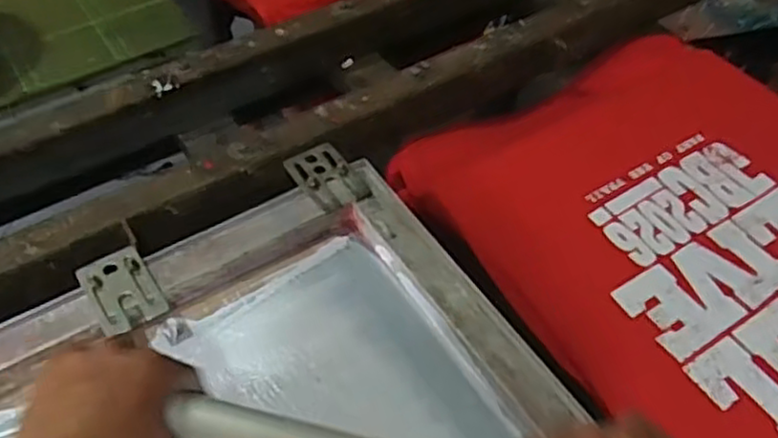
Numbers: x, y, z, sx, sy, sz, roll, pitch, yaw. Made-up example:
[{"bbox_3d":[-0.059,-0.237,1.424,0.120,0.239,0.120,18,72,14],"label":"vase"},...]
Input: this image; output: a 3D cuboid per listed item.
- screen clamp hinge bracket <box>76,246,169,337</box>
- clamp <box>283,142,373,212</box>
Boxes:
[{"bbox_3d":[-0.215,0.057,0.579,0.051,0.006,0.079,-24,56,-24],"label":"screen clamp hinge bracket"},{"bbox_3d":[-0.058,-0.039,0.659,0.050,0.006,0.077,-26,56,-21],"label":"clamp"}]

